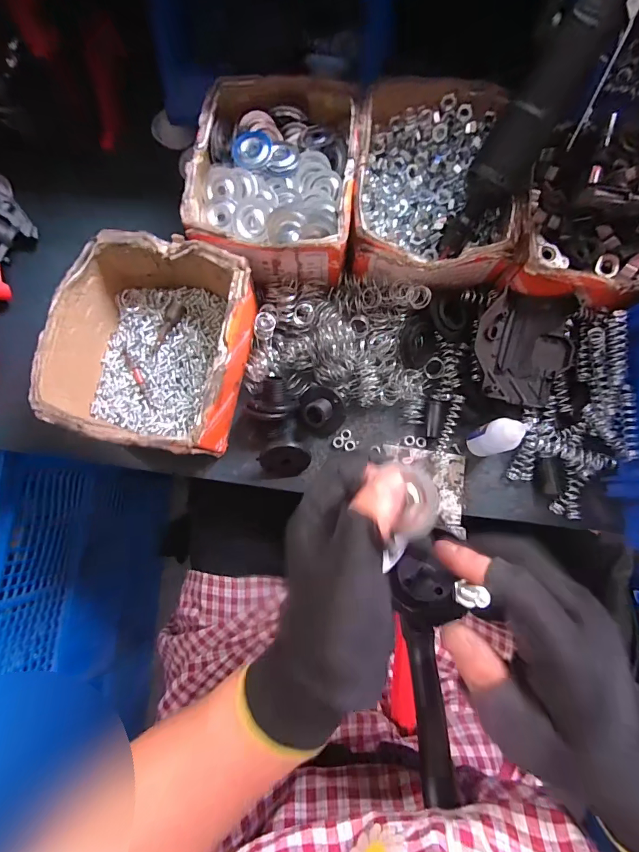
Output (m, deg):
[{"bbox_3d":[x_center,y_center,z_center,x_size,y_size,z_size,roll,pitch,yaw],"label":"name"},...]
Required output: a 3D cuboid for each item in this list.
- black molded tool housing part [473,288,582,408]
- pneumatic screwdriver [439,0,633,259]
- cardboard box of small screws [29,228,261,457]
[{"bbox_3d":[0.171,-0.066,0.328,0.084,0.015,0.090,0,92,-7],"label":"black molded tool housing part"},{"bbox_3d":[0.162,-0.240,0.278,0.043,0.034,0.237,34,124,6],"label":"pneumatic screwdriver"},{"bbox_3d":[-0.138,-0.066,0.324,0.142,0.067,0.159,14,80,3],"label":"cardboard box of small screws"}]

